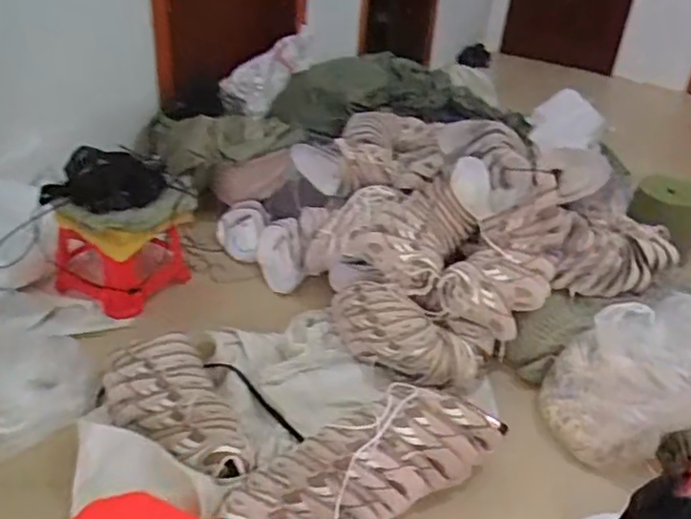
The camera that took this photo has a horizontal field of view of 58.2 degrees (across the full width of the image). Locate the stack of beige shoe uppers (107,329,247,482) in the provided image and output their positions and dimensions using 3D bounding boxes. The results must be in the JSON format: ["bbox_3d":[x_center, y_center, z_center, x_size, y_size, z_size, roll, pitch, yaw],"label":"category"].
[{"bbox_3d":[-0.365,0.312,1.325,0.232,0.098,0.411,-13,36,-28],"label":"stack of beige shoe uppers"}]

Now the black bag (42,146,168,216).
[{"bbox_3d":[-0.654,-0.210,1.715,0.338,0.156,0.126,-15,36,-30],"label":"black bag"}]

